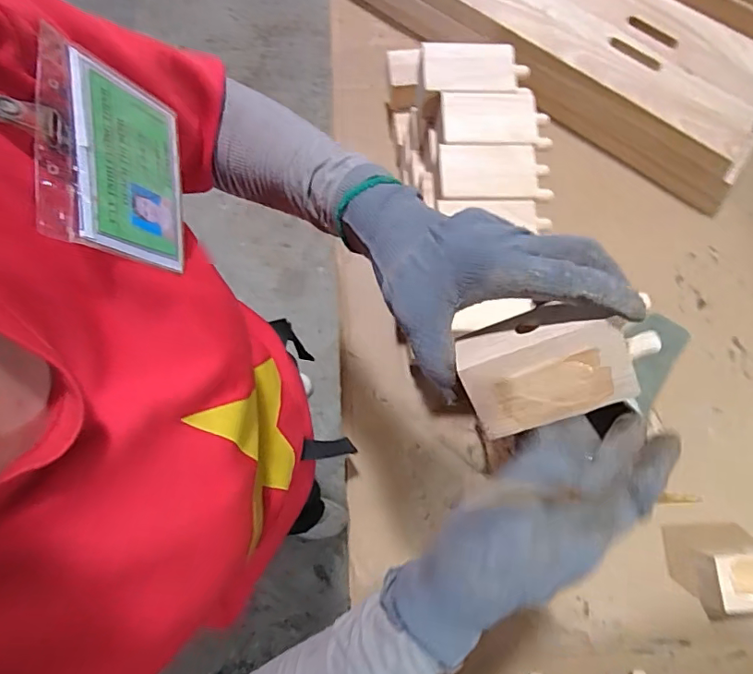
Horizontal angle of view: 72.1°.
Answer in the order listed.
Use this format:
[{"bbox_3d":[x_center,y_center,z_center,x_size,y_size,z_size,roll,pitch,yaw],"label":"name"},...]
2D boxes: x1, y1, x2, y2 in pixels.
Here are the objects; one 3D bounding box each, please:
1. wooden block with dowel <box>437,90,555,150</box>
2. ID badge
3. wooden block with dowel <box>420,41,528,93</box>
[{"bbox_3d":[0.106,-0.190,0.458,0.098,0.018,0.054,1,76,-1],"label":"wooden block with dowel"},{"bbox_3d":[-0.129,-0.084,0.257,0.006,0.081,0.092,-10,79,22],"label":"ID badge"},{"bbox_3d":[0.090,-0.238,0.466,0.096,0.017,0.050,2,76,-1],"label":"wooden block with dowel"}]

